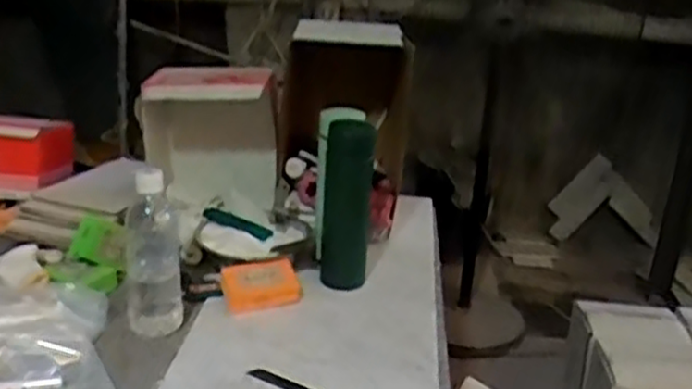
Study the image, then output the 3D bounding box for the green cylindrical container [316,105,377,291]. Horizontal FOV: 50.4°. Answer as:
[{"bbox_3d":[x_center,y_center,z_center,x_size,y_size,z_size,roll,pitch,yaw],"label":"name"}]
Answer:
[{"bbox_3d":[-0.003,0.007,1.031,0.081,0.223,0.099,5,23,1],"label":"green cylindrical container"}]

